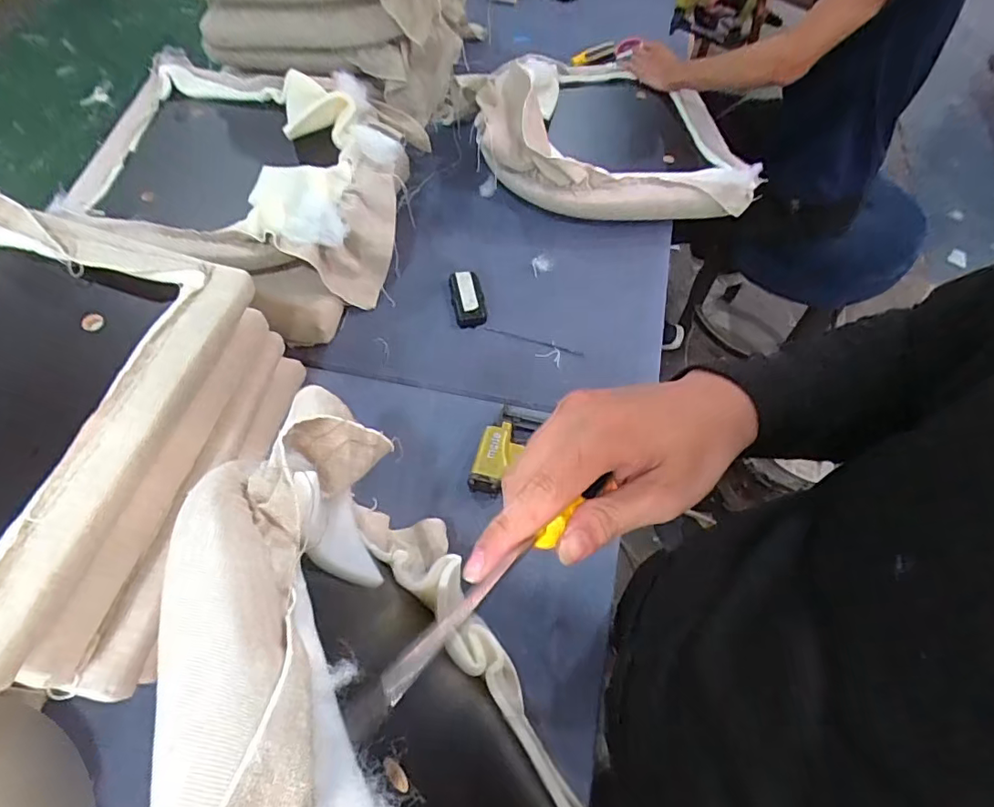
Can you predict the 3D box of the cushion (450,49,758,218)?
[{"bbox_3d":[0.185,-0.482,0.983,0.484,0.194,0.372,4,61,3],"label":"cushion"}]

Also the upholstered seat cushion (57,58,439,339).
[{"bbox_3d":[-0.415,-0.372,0.930,0.529,0.163,0.485,12,61,7],"label":"upholstered seat cushion"}]

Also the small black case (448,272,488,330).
[{"bbox_3d":[-0.047,-0.173,0.901,0.052,0.030,0.101,-8,61,-5],"label":"small black case"}]

